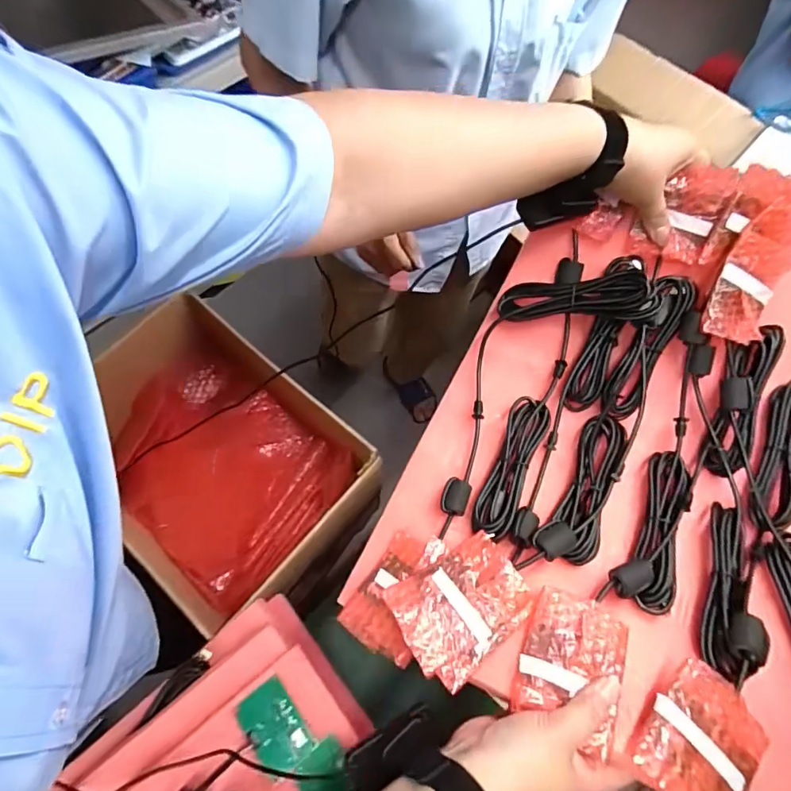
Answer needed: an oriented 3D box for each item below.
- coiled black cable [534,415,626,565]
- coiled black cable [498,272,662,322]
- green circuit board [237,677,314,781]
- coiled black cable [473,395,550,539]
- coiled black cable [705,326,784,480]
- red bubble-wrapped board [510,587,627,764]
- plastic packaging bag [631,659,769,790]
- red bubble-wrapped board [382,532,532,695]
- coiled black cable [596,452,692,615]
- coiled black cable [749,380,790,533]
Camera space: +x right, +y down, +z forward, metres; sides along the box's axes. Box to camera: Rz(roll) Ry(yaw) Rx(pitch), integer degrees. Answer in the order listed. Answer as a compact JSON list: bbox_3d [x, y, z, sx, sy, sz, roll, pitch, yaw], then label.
[{"bbox_3d":[0.181,0.085,0.442,0.049,0.033,0.159,31,70,11],"label":"coiled black cable"},{"bbox_3d":[0.172,-0.091,0.460,0.143,0.028,0.036,3,61,28],"label":"coiled black cable"},{"bbox_3d":[-0.108,0.296,0.425,0.040,0.011,0.070,-33,72,-14],"label":"green circuit board"},{"bbox_3d":[0.112,0.069,0.463,0.037,0.027,0.139,25,69,8],"label":"coiled black cable"},{"bbox_3d":[0.329,0.003,0.453,0.045,0.026,0.147,18,89,9],"label":"coiled black cable"},{"bbox_3d":[0.133,0.200,0.361,0.070,0.010,0.092,16,52,21],"label":"red bubble-wrapped board"},{"bbox_3d":[0.207,0.237,0.321,0.070,0.010,0.092,43,59,15],"label":"plastic packaging bag"},{"bbox_3d":[0.055,0.171,0.385,0.102,0.025,0.084,-27,71,-12],"label":"red bubble-wrapped board"},{"bbox_3d":[0.238,0.123,0.426,0.055,0.038,0.158,34,70,12],"label":"coiled black cable"},{"bbox_3d":[0.365,0.052,0.449,0.038,0.019,0.151,22,79,11],"label":"coiled black cable"}]

